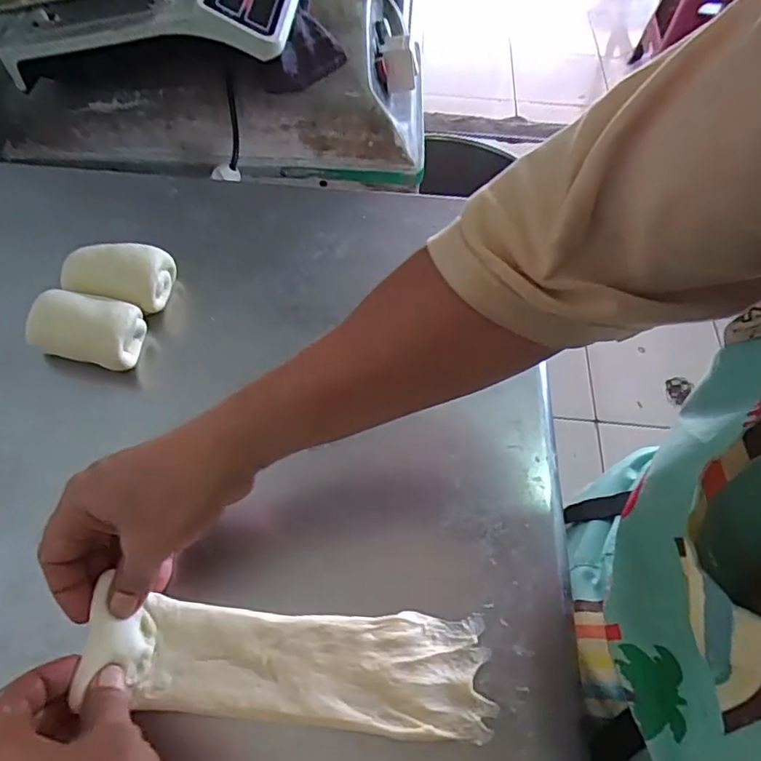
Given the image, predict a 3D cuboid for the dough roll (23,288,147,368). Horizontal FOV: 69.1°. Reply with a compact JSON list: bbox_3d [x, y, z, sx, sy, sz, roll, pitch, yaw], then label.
[{"bbox_3d":[-0.238,-0.041,0.450,0.086,0.051,0.050,11,59,5],"label":"dough roll"}]

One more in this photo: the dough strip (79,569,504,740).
[{"bbox_3d":[-0.055,0.170,0.338,0.242,0.016,0.065,7,59,-3],"label":"dough strip"}]

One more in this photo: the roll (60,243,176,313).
[{"bbox_3d":[-0.224,-0.084,0.475,0.080,0.049,0.053,5,59,1],"label":"roll"}]

